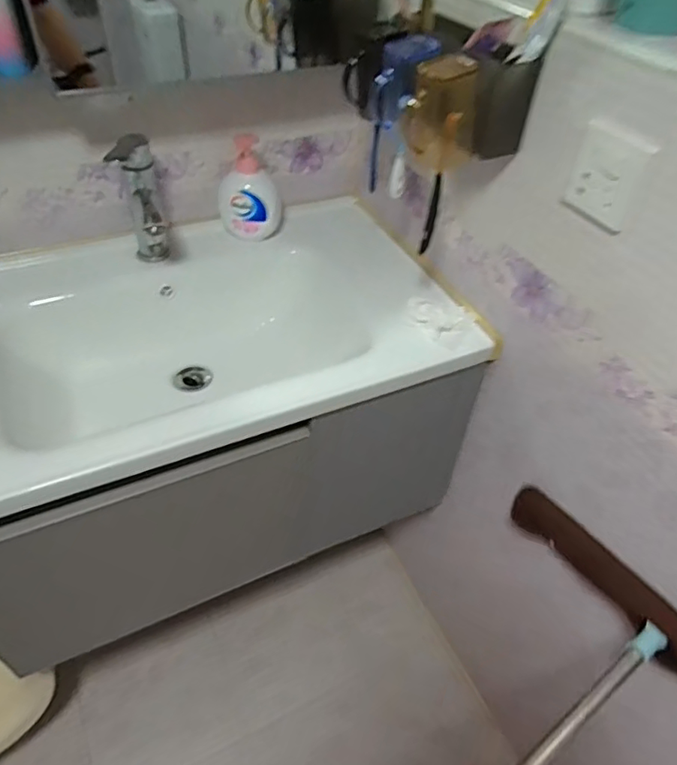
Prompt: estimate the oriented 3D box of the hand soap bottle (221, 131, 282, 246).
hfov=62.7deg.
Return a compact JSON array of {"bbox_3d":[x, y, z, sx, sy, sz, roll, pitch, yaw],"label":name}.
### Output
[{"bbox_3d":[-0.149,-0.314,0.919,0.099,0.160,0.051,6,44,2],"label":"hand soap bottle"}]

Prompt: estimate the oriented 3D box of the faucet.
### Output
[{"bbox_3d":[-0.292,-0.252,0.832,0.057,0.191,0.144,-11,46,-14],"label":"faucet"}]

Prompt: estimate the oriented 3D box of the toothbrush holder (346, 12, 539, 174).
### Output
[{"bbox_3d":[0.118,-0.367,0.700,0.157,0.109,0.205,-16,48,-19],"label":"toothbrush holder"}]

